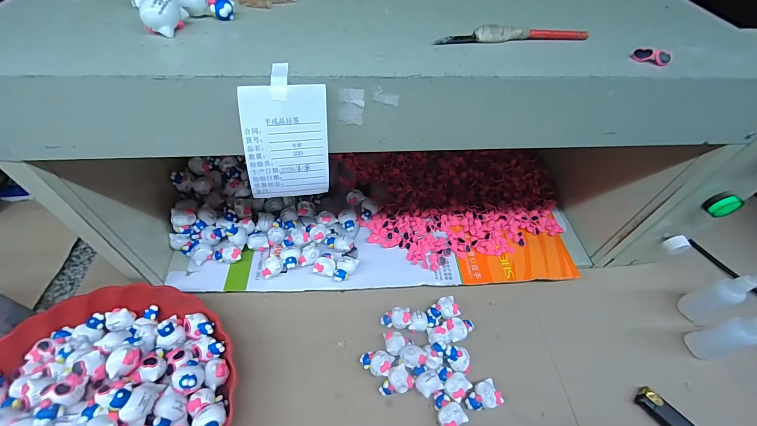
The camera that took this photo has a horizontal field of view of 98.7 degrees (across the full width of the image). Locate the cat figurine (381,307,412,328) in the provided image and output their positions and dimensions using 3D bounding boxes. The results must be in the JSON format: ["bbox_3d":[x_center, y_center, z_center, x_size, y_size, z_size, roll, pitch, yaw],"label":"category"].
[{"bbox_3d":[0.020,0.122,0.378,0.033,0.019,0.024,2,57,-4],"label":"cat figurine"}]

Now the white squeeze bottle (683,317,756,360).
[{"bbox_3d":[0.384,0.138,0.359,0.026,0.091,0.031,-4,53,-9],"label":"white squeeze bottle"}]

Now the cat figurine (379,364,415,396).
[{"bbox_3d":[0.018,0.175,0.339,0.035,0.017,0.025,-17,60,-15],"label":"cat figurine"}]

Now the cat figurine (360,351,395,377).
[{"bbox_3d":[-0.003,0.161,0.351,0.033,0.022,0.025,25,58,11],"label":"cat figurine"}]

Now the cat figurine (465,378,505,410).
[{"bbox_3d":[0.106,0.189,0.335,0.034,0.021,0.024,-15,60,-14],"label":"cat figurine"}]

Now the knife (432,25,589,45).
[{"bbox_3d":[0.099,-0.131,0.239,0.116,0.008,0.009,-5,53,-9],"label":"knife"}]

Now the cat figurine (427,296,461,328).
[{"bbox_3d":[0.074,0.116,0.384,0.042,0.015,0.026,-19,61,-16],"label":"cat figurine"}]

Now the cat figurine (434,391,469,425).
[{"bbox_3d":[0.069,0.198,0.327,0.026,0.019,0.033,-24,62,-19],"label":"cat figurine"}]

